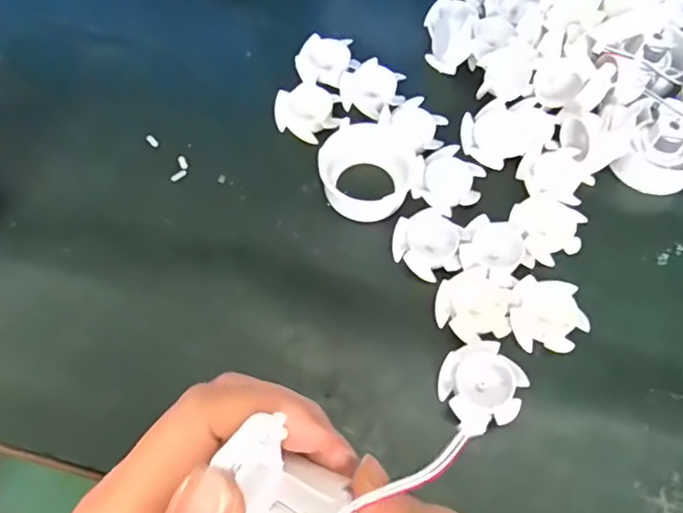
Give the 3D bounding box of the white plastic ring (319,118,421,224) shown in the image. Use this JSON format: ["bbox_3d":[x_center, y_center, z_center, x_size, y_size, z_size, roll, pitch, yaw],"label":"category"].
[{"bbox_3d":[0.015,-0.051,0.333,0.051,0.029,0.051,1,65,-2],"label":"white plastic ring"}]

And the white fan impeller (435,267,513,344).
[{"bbox_3d":[0.070,0.025,0.305,0.038,0.008,0.040,11,65,3],"label":"white fan impeller"}]

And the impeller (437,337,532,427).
[{"bbox_3d":[0.069,0.063,0.283,0.036,0.013,0.040,-30,70,-15],"label":"impeller"}]

